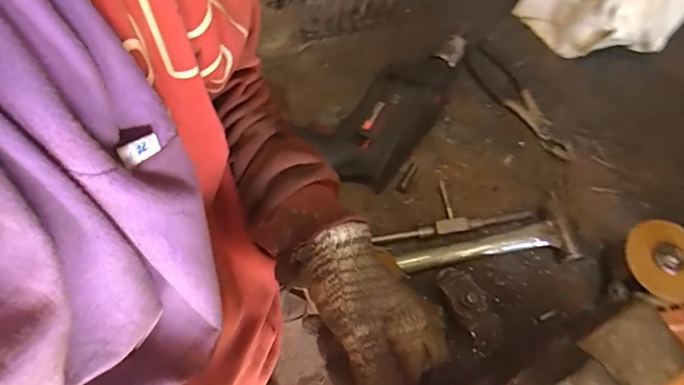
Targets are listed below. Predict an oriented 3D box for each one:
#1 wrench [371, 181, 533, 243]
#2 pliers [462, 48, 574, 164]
[{"bbox_3d":[0.131,0.019,0.524,0.196,0.028,0.063,-11,71,-4],"label":"wrench"},{"bbox_3d":[0.243,-0.123,0.586,0.048,0.014,0.191,-32,74,-11],"label":"pliers"}]

